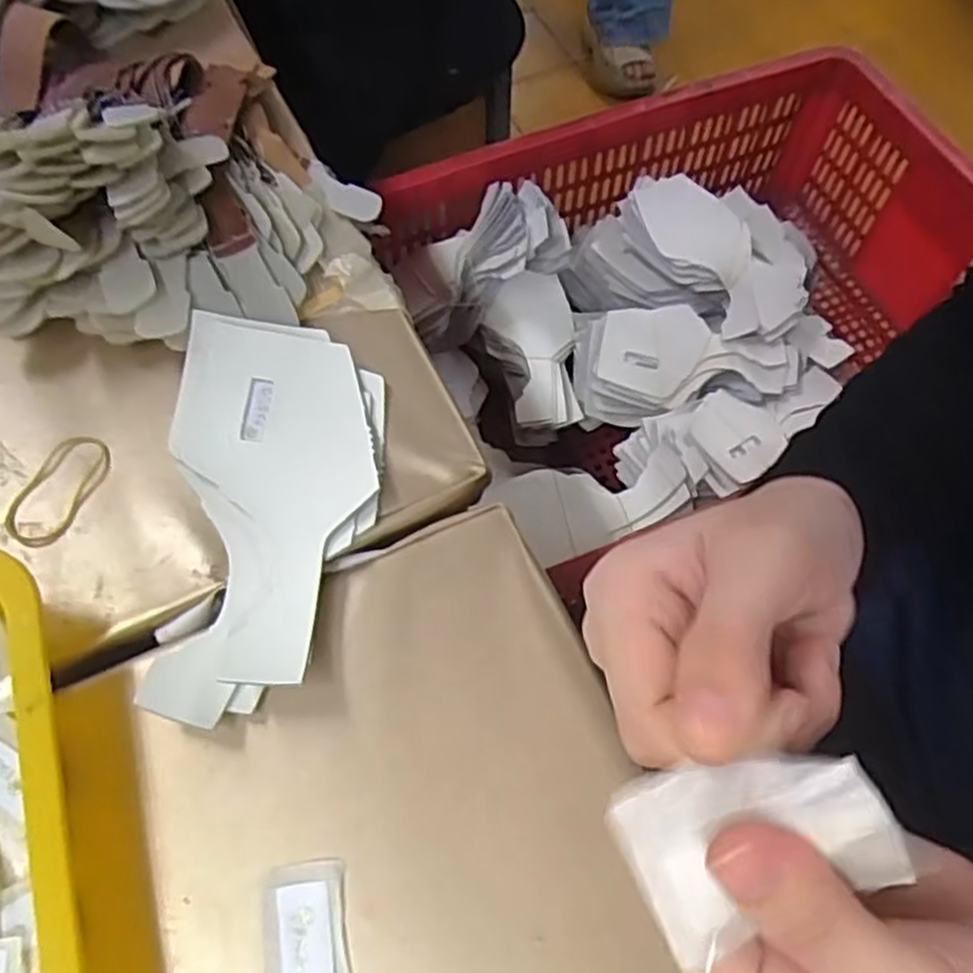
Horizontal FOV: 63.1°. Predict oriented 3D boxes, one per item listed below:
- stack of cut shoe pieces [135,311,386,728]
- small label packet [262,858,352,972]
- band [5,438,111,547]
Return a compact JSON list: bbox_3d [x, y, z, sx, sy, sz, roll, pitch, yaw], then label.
[{"bbox_3d":[-0.099,0.007,0.377,0.096,0.027,0.194,-2,63,-3],"label":"stack of cut shoe pieces"},{"bbox_3d":[-0.070,0.175,0.307,0.032,0.004,0.054,-7,63,-5],"label":"small label packet"},{"bbox_3d":[-0.209,0.001,0.386,0.032,0.004,0.060,20,64,9],"label":"band"}]

